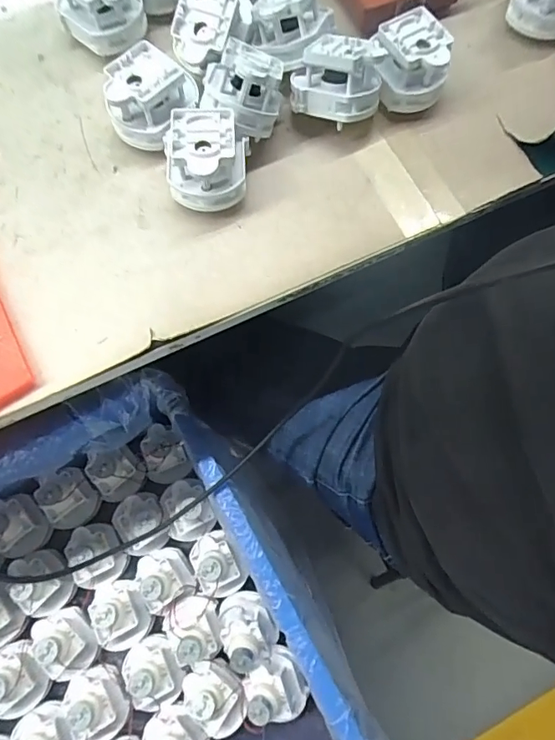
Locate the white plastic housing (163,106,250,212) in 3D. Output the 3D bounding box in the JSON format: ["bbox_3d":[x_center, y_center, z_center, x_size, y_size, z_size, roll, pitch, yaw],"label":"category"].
[{"bbox_3d":[-0.051,-0.152,0.347,0.059,0.051,0.063,0,71,0],"label":"white plastic housing"}]

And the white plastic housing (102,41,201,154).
[{"bbox_3d":[-0.092,-0.204,0.359,0.057,0.049,0.064,22,73,7],"label":"white plastic housing"}]

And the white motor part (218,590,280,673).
[{"bbox_3d":[-0.032,0.279,0.510,0.058,0.043,0.073,-24,73,-8],"label":"white motor part"}]

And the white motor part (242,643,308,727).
[{"bbox_3d":[-0.003,0.333,0.490,0.060,0.041,0.062,0,71,0],"label":"white motor part"}]

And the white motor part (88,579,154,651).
[{"bbox_3d":[-0.173,0.268,0.515,0.055,0.047,0.069,-22,73,-7],"label":"white motor part"}]

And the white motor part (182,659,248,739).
[{"bbox_3d":[-0.065,0.339,0.488,0.071,0.033,0.060,30,74,9],"label":"white motor part"}]

